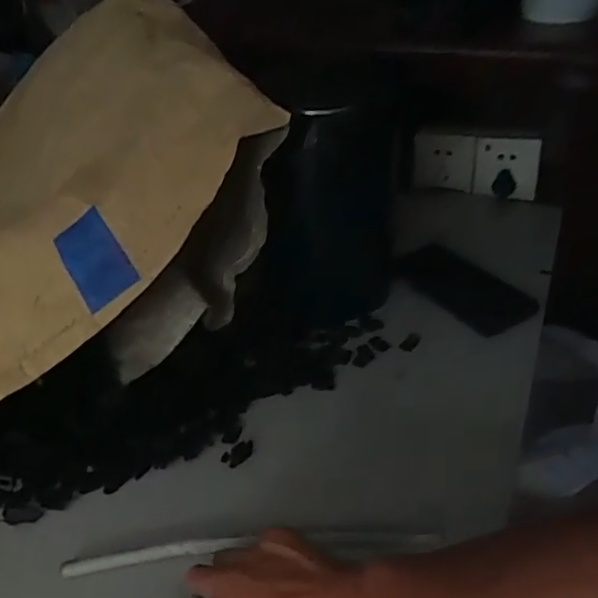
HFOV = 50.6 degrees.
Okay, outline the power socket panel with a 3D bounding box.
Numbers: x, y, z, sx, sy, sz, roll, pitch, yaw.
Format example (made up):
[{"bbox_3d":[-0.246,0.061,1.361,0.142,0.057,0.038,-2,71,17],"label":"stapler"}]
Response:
[{"bbox_3d":[0.242,-0.184,0.866,0.167,0.078,0.017,6,16,8],"label":"power socket panel"}]

